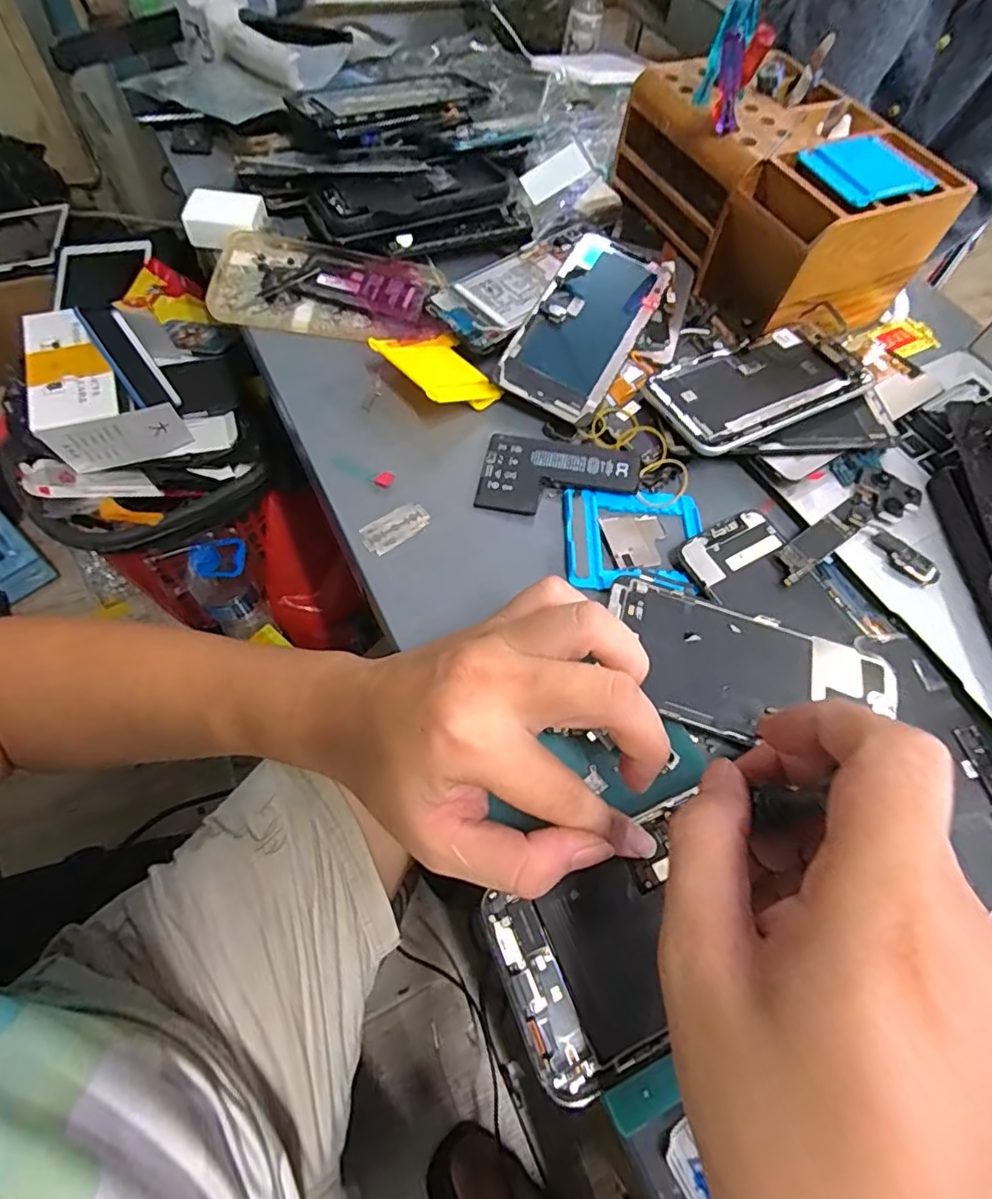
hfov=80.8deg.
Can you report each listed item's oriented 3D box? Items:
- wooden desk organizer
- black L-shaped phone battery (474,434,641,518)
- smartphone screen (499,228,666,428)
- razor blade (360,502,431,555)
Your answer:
[{"bbox_3d":[0.205,-0.304,0.441,0.140,0.100,0.207,-20,66,-16],"label":"wooden desk organizer"},{"bbox_3d":[0.040,-0.076,0.364,0.096,0.006,0.060,9,68,4],"label":"black L-shaped phone battery"},{"bbox_3d":[0.063,-0.191,0.402,0.069,0.006,0.147,30,73,3],"label":"smartphone screen"},{"bbox_3d":[-0.059,-0.042,0.343,0.042,0.004,0.022,-34,74,-21],"label":"razor blade"}]

